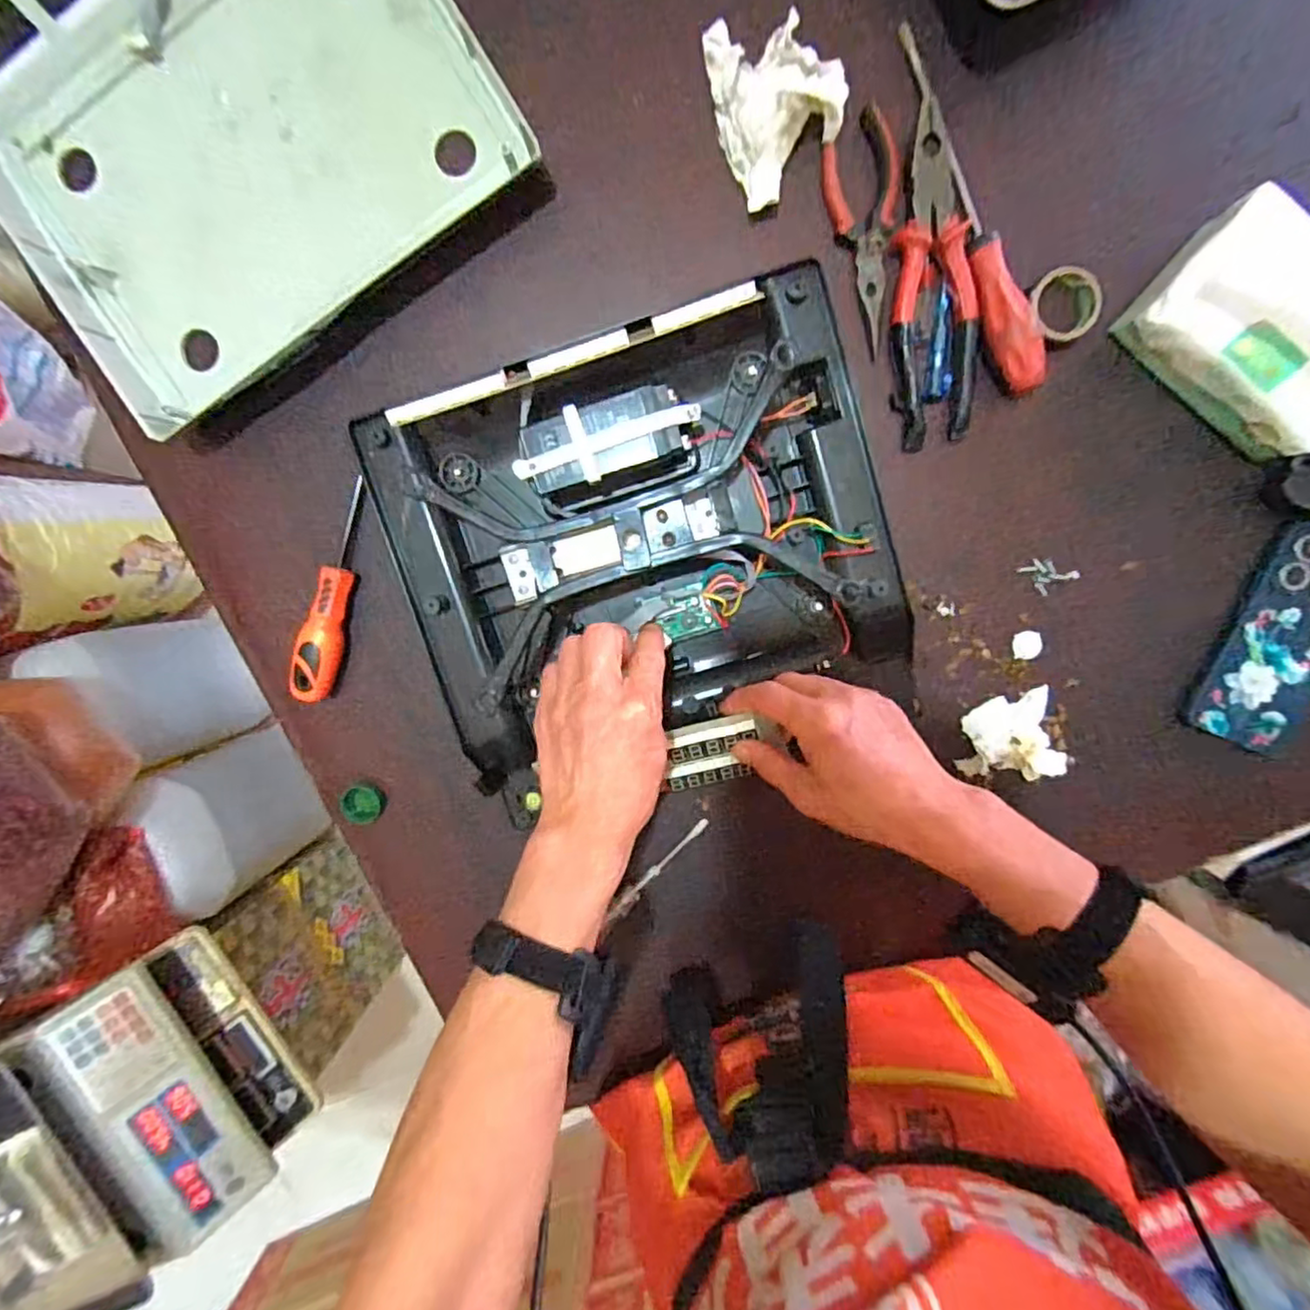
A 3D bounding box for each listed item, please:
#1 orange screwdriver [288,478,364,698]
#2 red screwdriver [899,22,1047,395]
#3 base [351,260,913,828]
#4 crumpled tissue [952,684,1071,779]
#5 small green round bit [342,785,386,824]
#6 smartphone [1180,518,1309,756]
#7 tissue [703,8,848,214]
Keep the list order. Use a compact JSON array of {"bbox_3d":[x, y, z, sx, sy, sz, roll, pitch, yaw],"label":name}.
[{"bbox_3d":[-0.247,-0.046,0.501,0.028,0.024,0.169,17,99,0],"label":"orange screwdriver"},{"bbox_3d":[0.216,-0.303,0.444,0.029,0.034,0.254,-19,97,5],"label":"red screwdriver"},{"bbox_3d":[-0.006,-0.057,0.452,0.327,0.077,0.298,-17,97,5],"label":"base"},{"bbox_3d":[0.268,0.066,0.492,0.070,0.020,0.063,-16,98,4],"label":"crumpled tissue"},{"bbox_3d":[-0.237,0.122,0.529,0.033,0.006,0.029,-9,98,4],"label":"small green round bit"},{"bbox_3d":[0.463,-0.012,0.476,0.084,0.008,0.166,23,99,-1],"label":"smartphone"},{"bbox_3d":[0.088,-0.366,0.442,0.089,0.041,0.111,-13,98,4],"label":"tissue"}]

